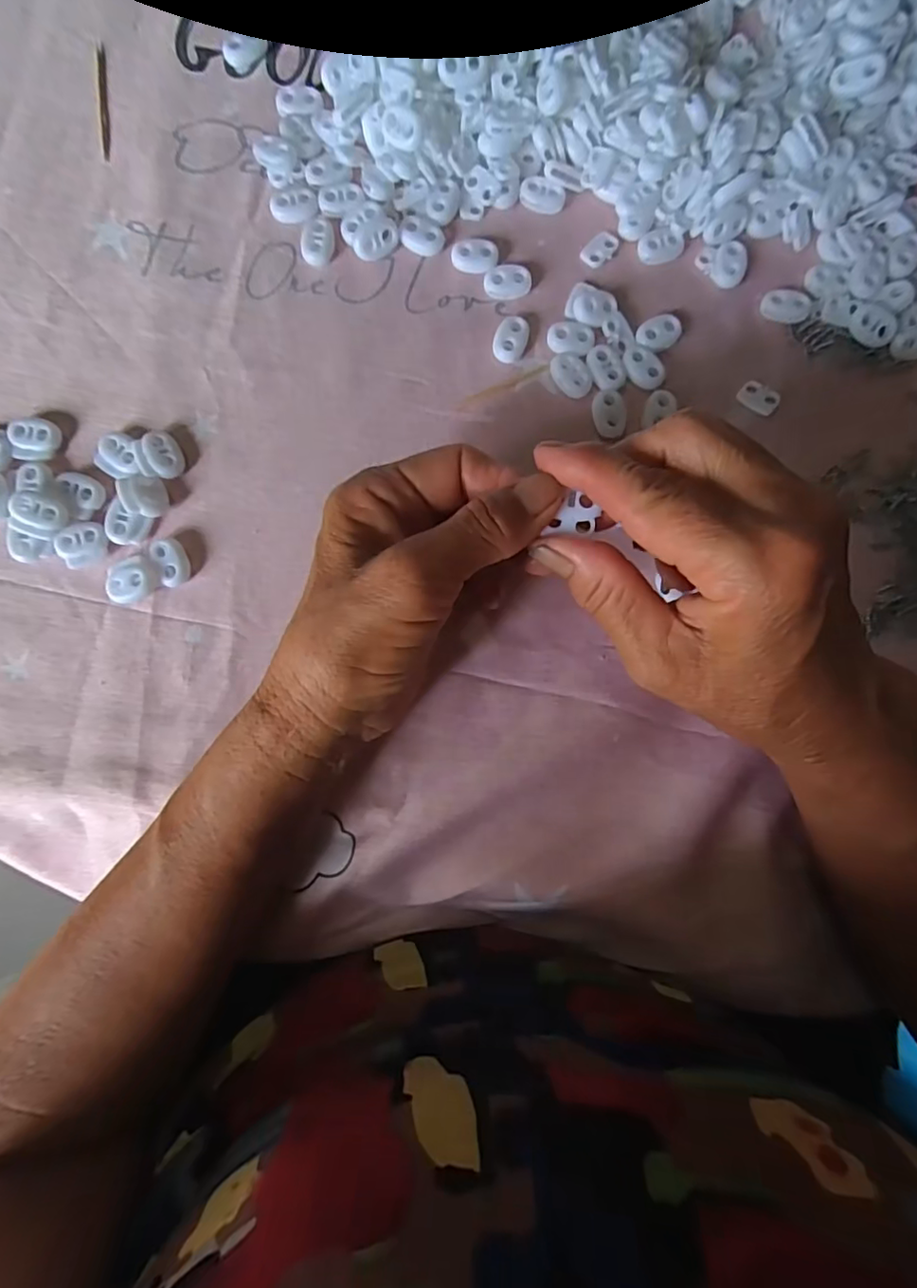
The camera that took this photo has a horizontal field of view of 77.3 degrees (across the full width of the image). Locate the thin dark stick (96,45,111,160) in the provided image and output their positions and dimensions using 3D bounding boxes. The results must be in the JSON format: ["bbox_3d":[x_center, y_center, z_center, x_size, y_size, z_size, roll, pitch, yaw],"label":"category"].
[{"bbox_3d":[-0.173,-0.264,0.278,0.004,0.004,0.061,-6,86,-2],"label":"thin dark stick"}]

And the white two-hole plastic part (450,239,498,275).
[{"bbox_3d":[0.008,-0.186,0.276,0.022,0.006,0.014,8,85,-1],"label":"white two-hole plastic part"}]

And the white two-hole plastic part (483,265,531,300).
[{"bbox_3d":[0.024,-0.173,0.275,0.022,0.006,0.013,-3,85,-2],"label":"white two-hole plastic part"}]

